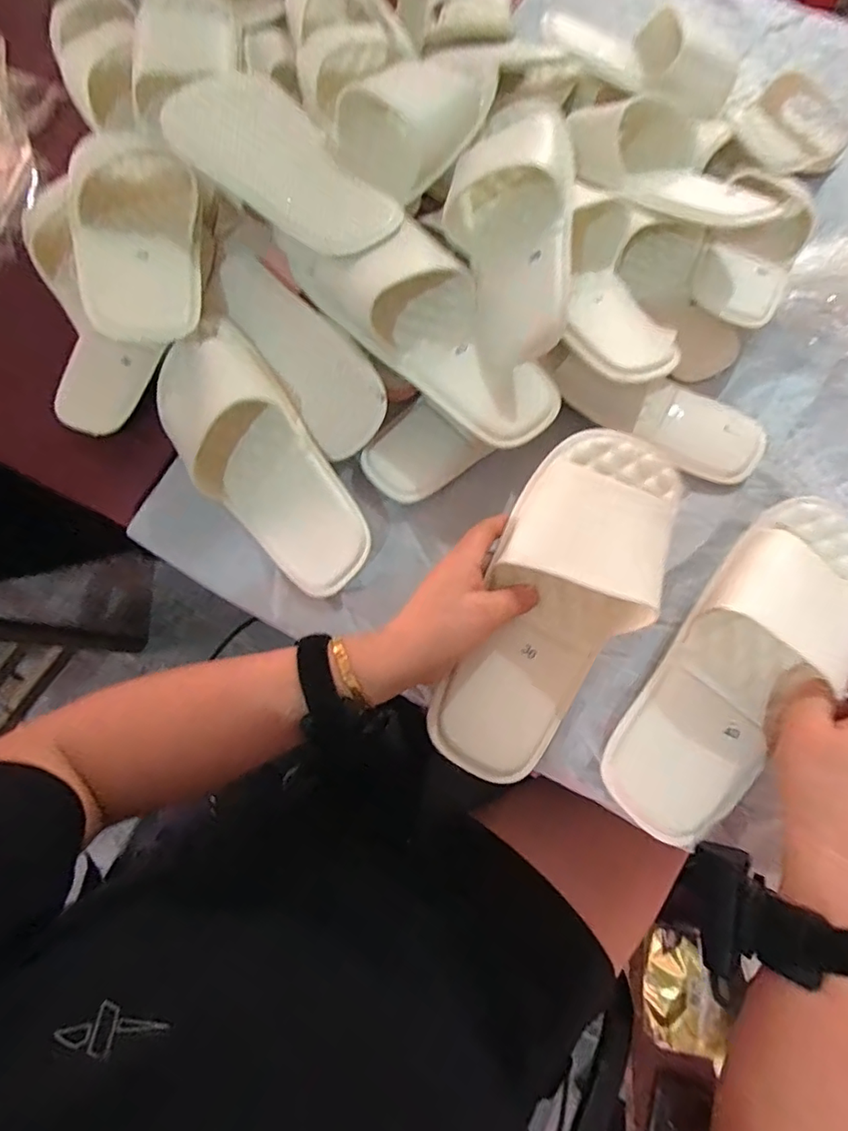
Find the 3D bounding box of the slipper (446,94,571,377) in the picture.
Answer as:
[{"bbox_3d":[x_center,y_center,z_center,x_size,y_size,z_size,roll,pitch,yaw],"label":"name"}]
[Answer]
[{"bbox_3d":[0.076,-0.276,0.439,0.102,0.058,0.222,-14,75,34],"label":"slipper"}]

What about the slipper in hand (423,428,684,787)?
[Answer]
[{"bbox_3d":[0.093,0.022,0.384,0.107,0.052,0.269,26,87,7],"label":"slipper in hand"}]

